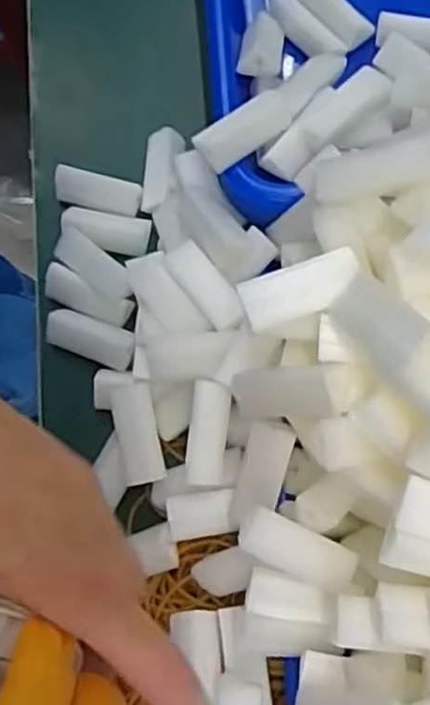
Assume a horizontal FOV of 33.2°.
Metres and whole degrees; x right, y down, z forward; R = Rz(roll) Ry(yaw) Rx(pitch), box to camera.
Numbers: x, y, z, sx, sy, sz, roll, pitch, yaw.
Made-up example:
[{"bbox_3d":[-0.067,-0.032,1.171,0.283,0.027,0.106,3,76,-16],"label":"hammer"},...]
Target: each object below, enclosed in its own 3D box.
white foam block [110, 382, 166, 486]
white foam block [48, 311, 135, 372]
[{"bbox_3d":[-0.035,0.038,0.340,0.021,0.013,0.046,-17,85,16],"label":"white foam block"},{"bbox_3d":[-0.063,-0.007,0.360,0.046,0.012,0.018,21,76,8],"label":"white foam block"}]

